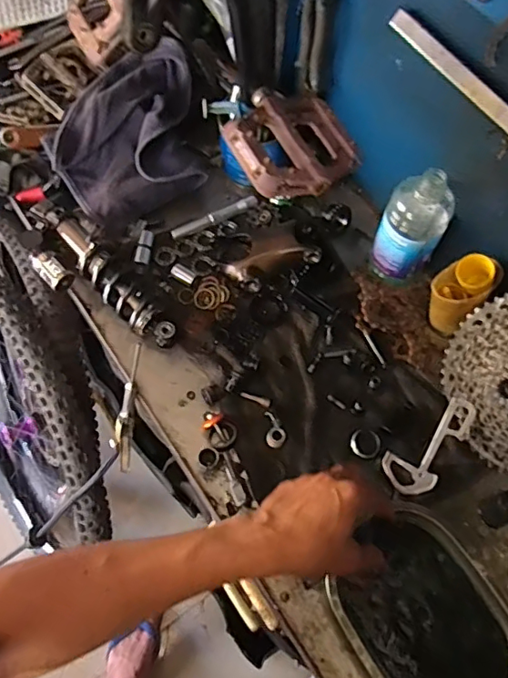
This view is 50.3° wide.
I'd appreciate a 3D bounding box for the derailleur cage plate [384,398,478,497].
[{"bbox_3d":[0.200,0.119,0.615,0.058,0.012,0.124,37,88,14],"label":"derailleur cage plate"}]

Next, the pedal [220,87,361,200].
[{"bbox_3d":[0.031,-0.174,0.477,0.109,0.028,0.107,-28,68,-16],"label":"pedal"}]

